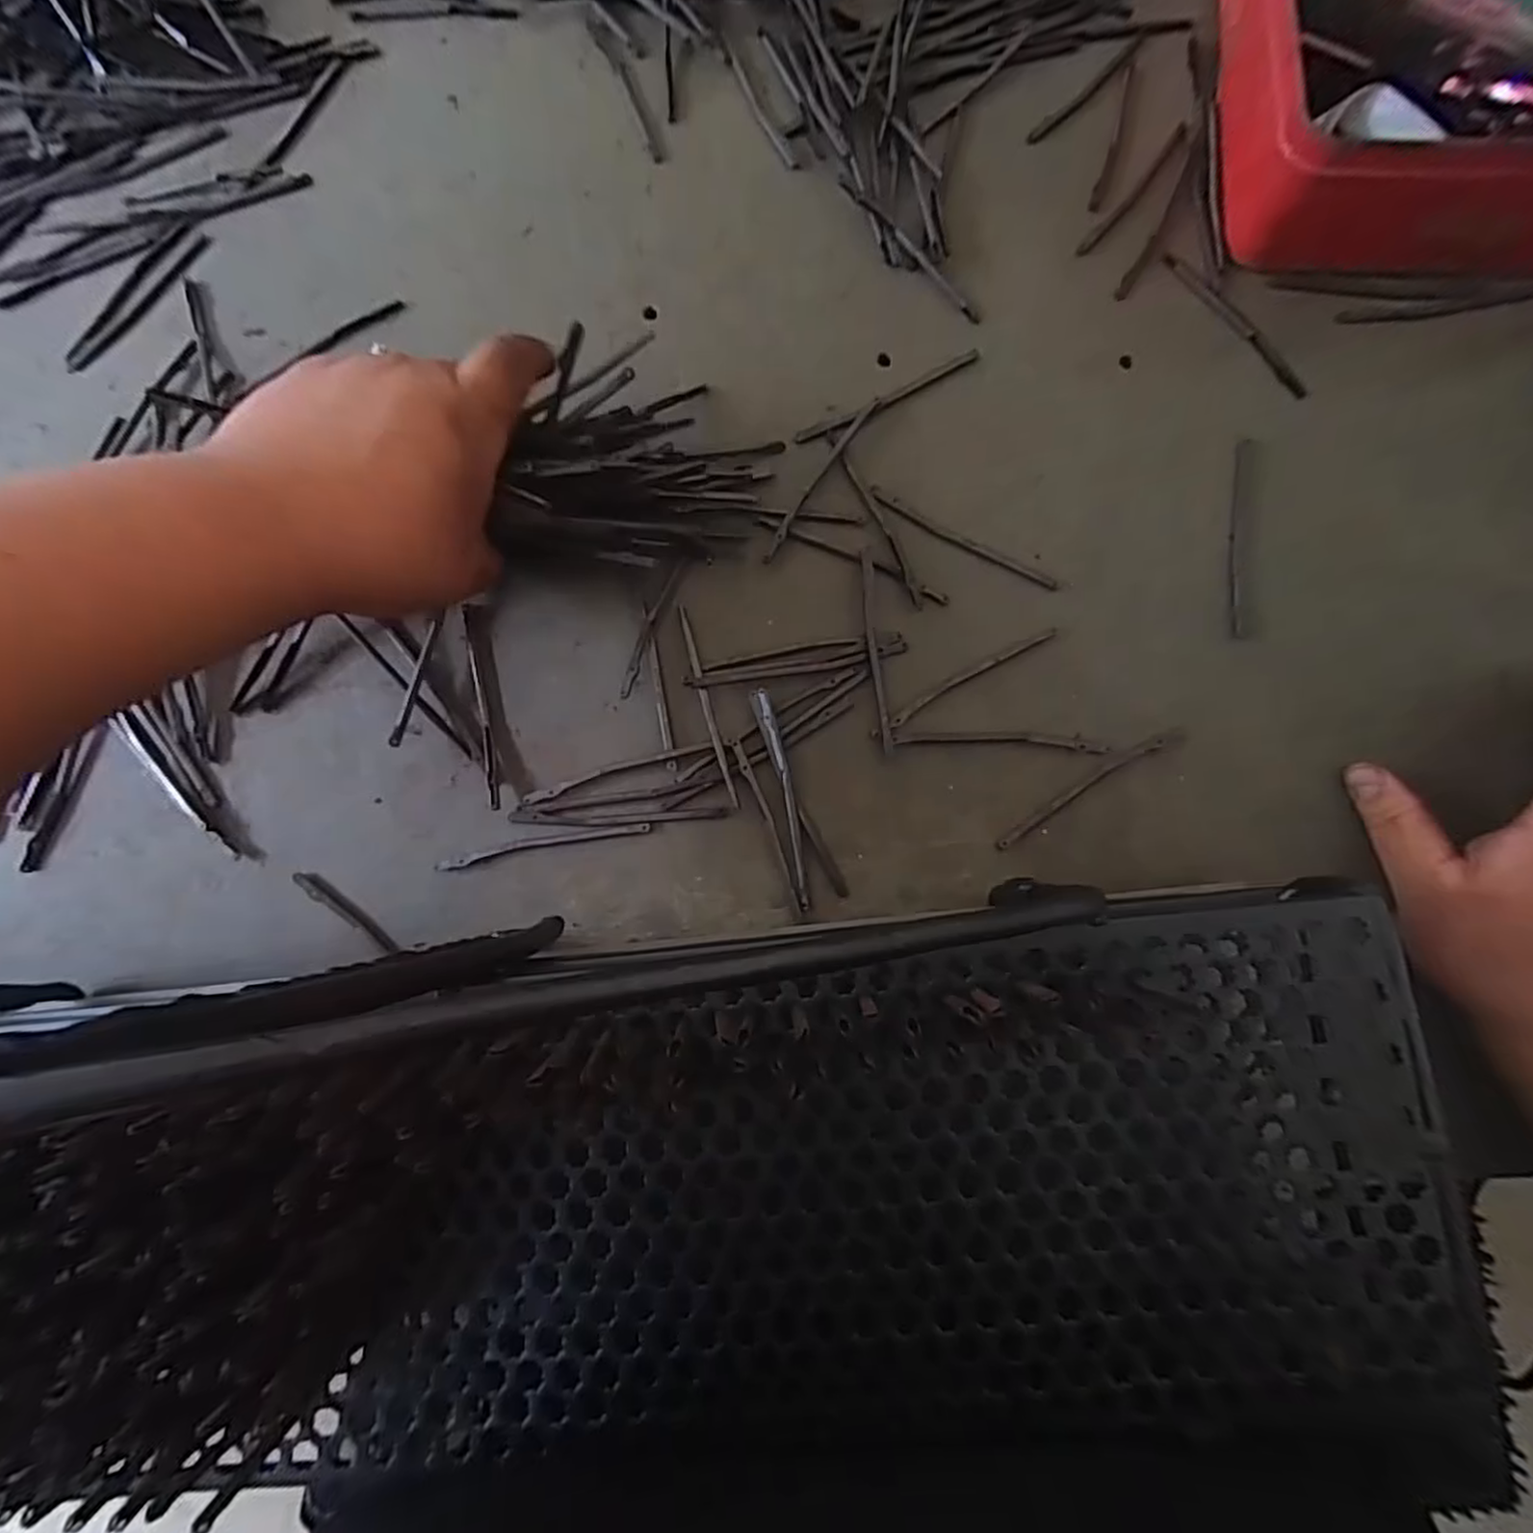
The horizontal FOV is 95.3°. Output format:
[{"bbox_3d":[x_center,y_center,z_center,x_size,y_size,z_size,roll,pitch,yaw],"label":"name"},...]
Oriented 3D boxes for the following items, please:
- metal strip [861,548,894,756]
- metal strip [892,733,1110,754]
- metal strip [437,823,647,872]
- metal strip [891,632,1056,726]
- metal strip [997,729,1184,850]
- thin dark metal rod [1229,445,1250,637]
[{"bbox_3d":[0.049,-0.053,0.314,0.006,0.006,0.093,-5,82,1],"label":"metal strip"},{"bbox_3d":[0.105,-0.012,0.312,0.095,0.004,0.007,2,82,2],"label":"metal strip"},{"bbox_3d":[-0.100,0.034,0.313,0.096,0.004,0.008,-11,82,0],"label":"metal strip"},{"bbox_3d":[0.092,-0.042,0.316,0.086,0.004,0.007,-30,82,-2],"label":"metal strip"},{"bbox_3d":[0.142,0.008,0.309,0.095,0.004,0.009,-31,82,-3],"label":"metal strip"},{"bbox_3d":[0.216,-0.106,0.318,0.007,0.004,0.093,7,82,3],"label":"thin dark metal rod"}]

